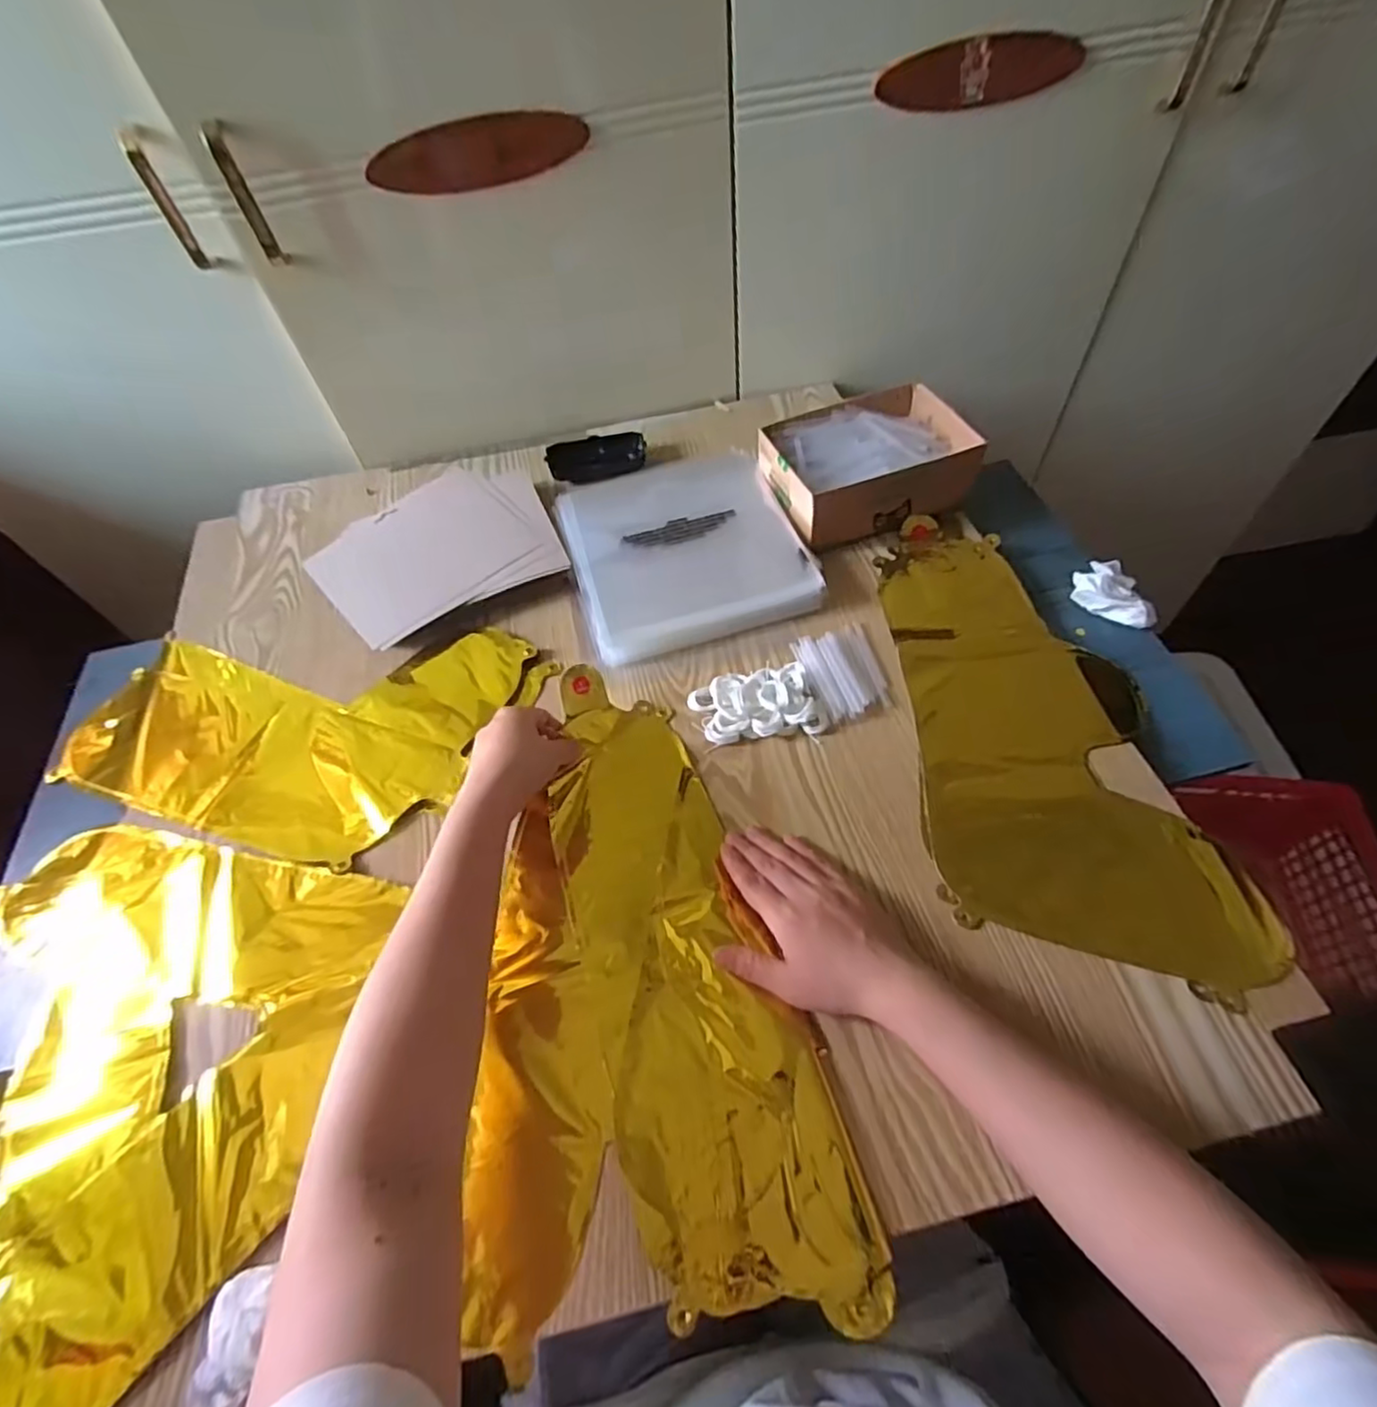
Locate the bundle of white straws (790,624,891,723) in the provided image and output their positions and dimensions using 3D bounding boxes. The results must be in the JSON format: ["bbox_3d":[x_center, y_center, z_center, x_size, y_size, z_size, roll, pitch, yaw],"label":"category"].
[{"bbox_3d":[0.131,-0.029,0.565,0.066,0.013,0.091,-11,56,-3],"label":"bundle of white straws"}]

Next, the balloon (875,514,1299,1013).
[{"bbox_3d":[0.282,0.003,0.528,0.208,0.012,0.404,-1,56,4],"label":"balloon"}]

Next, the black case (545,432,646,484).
[{"bbox_3d":[-0.103,-0.278,0.748,0.107,0.028,0.036,-11,56,-2],"label":"black case"}]

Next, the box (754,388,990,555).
[{"bbox_3d":[0.176,-0.235,0.665,0.188,0.068,0.138,-17,56,-6],"label":"box"}]

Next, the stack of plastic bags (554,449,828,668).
[{"bbox_3d":[-0.007,-0.155,0.655,0.212,0.029,0.228,-17,56,-6],"label":"stack of plastic bags"}]

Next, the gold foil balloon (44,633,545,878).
[{"bbox_3d":[-0.349,0.002,0.588,0.391,0.008,0.236,14,58,14],"label":"gold foil balloon"}]

